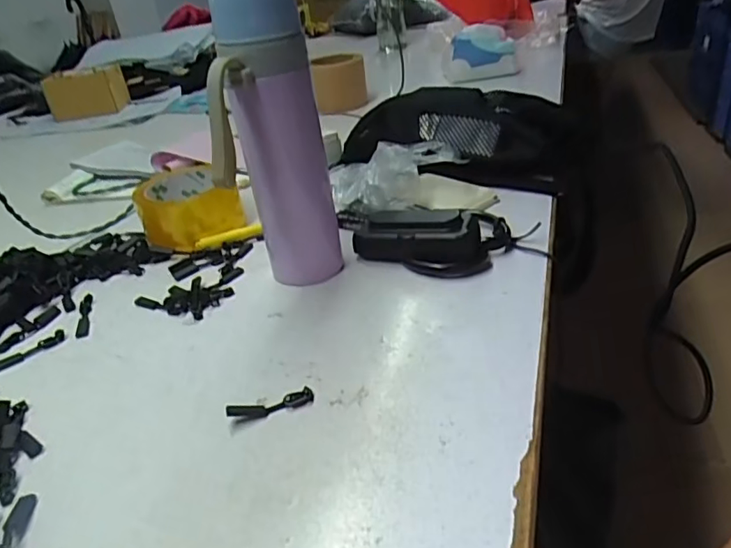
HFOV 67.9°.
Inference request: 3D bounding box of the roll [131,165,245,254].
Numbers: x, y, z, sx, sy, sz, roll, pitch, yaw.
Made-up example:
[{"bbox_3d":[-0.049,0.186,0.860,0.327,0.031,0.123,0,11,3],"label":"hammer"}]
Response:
[{"bbox_3d":[-0.179,-0.070,0.560,0.095,0.053,0.102,-13,32,-10],"label":"roll"}]

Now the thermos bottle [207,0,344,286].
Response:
[{"bbox_3d":[-0.068,-0.094,0.406,0.063,0.244,0.090,-2,32,7],"label":"thermos bottle"}]

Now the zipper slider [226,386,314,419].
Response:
[{"bbox_3d":[-0.059,0.081,0.341,0.053,0.010,0.011,-13,32,-10],"label":"zipper slider"}]

